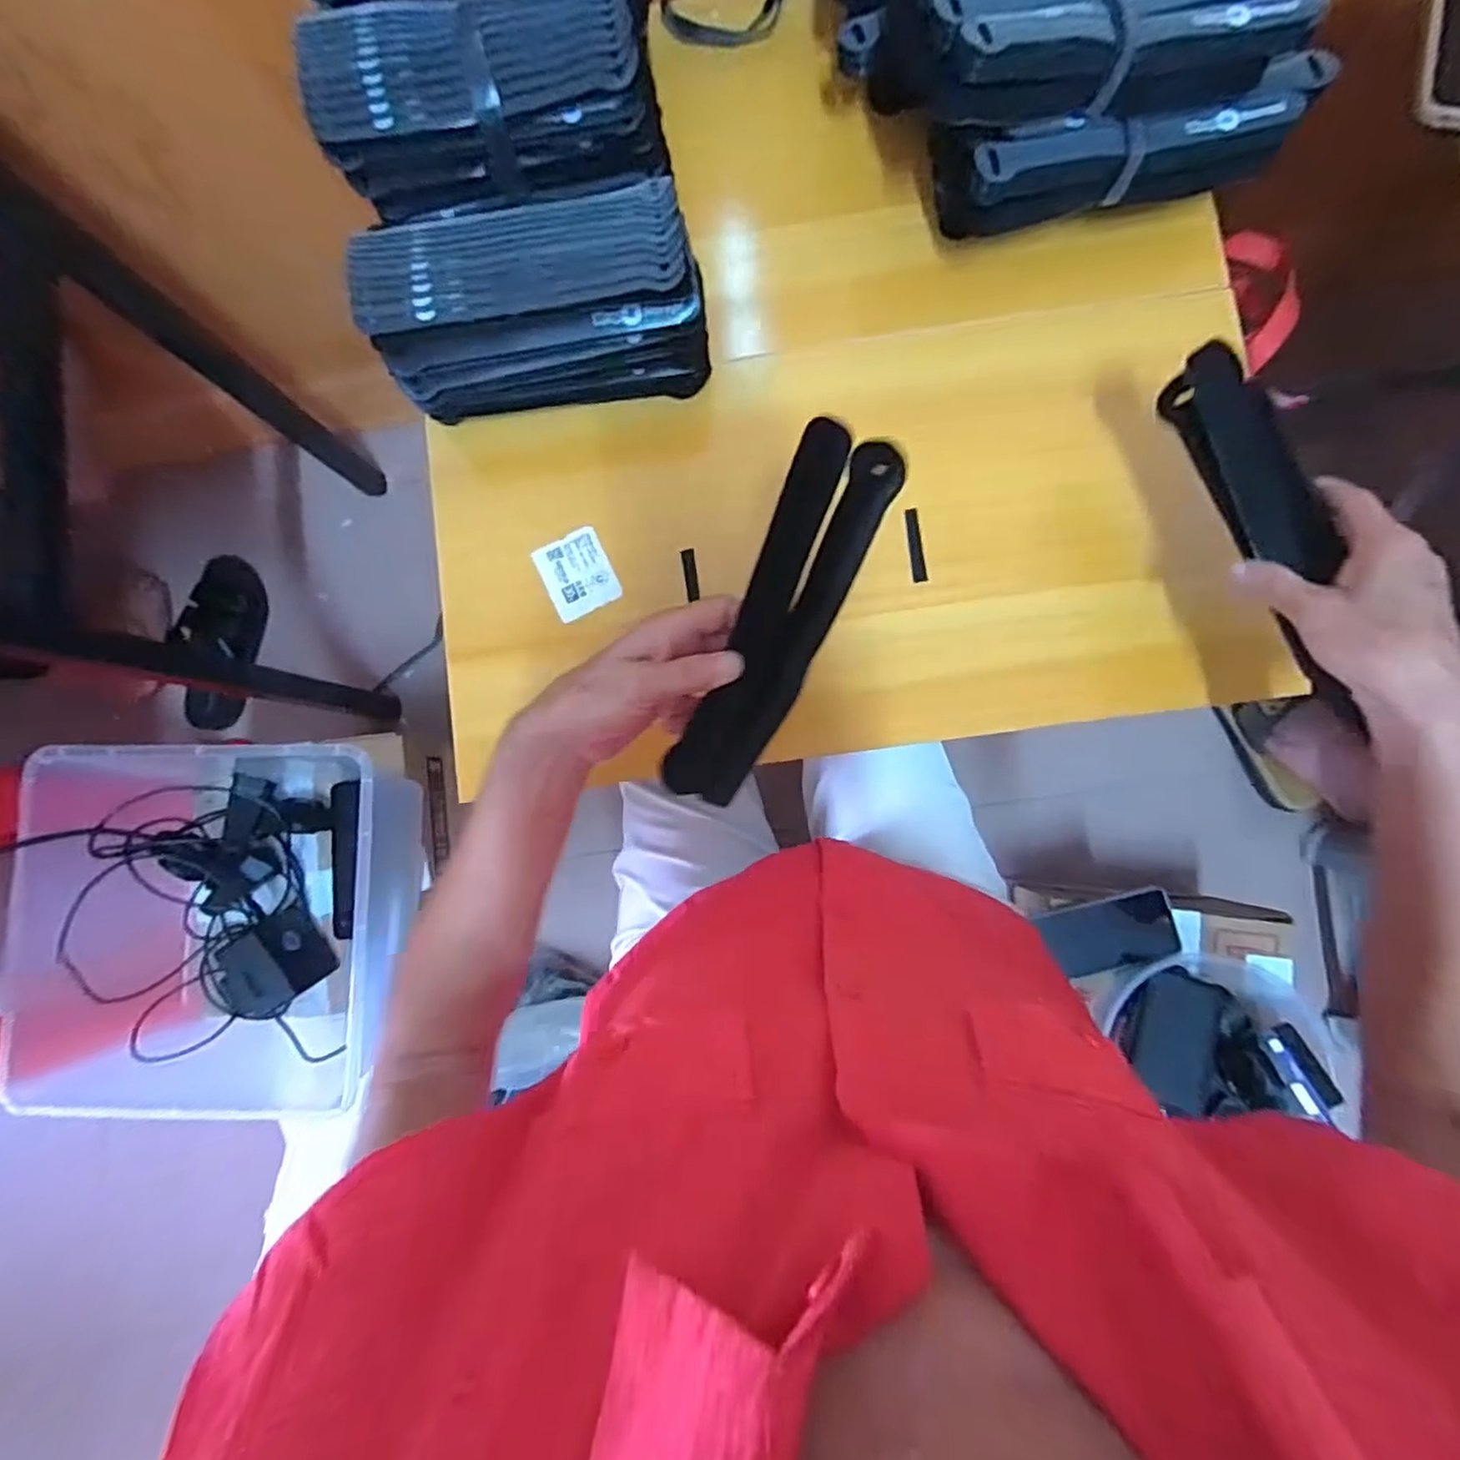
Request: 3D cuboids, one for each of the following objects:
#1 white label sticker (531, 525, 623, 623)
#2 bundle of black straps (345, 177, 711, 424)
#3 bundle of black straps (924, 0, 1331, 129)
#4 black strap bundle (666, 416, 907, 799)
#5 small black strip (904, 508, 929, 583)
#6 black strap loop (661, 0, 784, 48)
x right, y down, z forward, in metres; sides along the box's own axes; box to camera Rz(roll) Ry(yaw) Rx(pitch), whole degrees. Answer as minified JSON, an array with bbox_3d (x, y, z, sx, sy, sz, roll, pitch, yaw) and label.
[{"bbox_3d":[-0.111,-0.114,0.480,0.050,0.007,0.057,-26,86,1],"label":"white label sticker"},{"bbox_3d":[-0.122,-0.276,0.434,0.201,0.092,0.083,-9,86,2],"label":"bundle of black straps"},{"bbox_3d":[0.223,-0.424,0.390,0.223,0.052,0.115,-10,86,2],"label":"bundle of black straps"},{"bbox_3d":[0.024,-0.053,0.337,0.049,0.011,0.196,25,100,4],"label":"black strap bundle"},{"bbox_3d":[0.132,-0.131,0.467,0.010,0.005,0.053,-9,86,2],"label":"small black strip"},{"bbox_3d":[-0.002,-0.551,0.497,0.097,0.009,0.061,-5,86,3],"label":"black strap loop"}]

